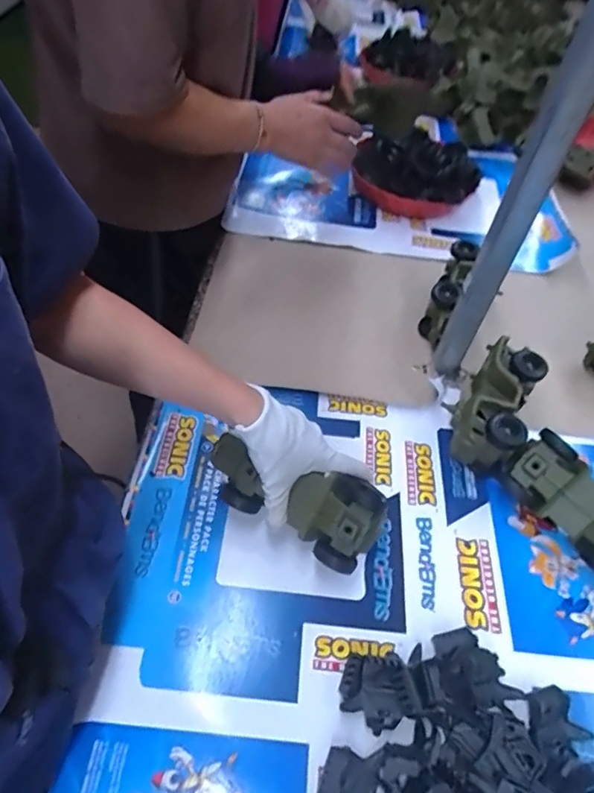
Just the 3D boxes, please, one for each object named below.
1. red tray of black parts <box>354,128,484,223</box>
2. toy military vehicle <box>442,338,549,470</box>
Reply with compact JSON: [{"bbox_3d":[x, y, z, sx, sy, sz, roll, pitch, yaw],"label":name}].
[{"bbox_3d":[0.213,-0.409,0.941,0.234,0.066,0.160,13,68,11],"label":"red tray of black parts"},{"bbox_3d":[0.240,0.009,0.635,0.085,0.084,0.166,25,54,13],"label":"toy military vehicle"}]

